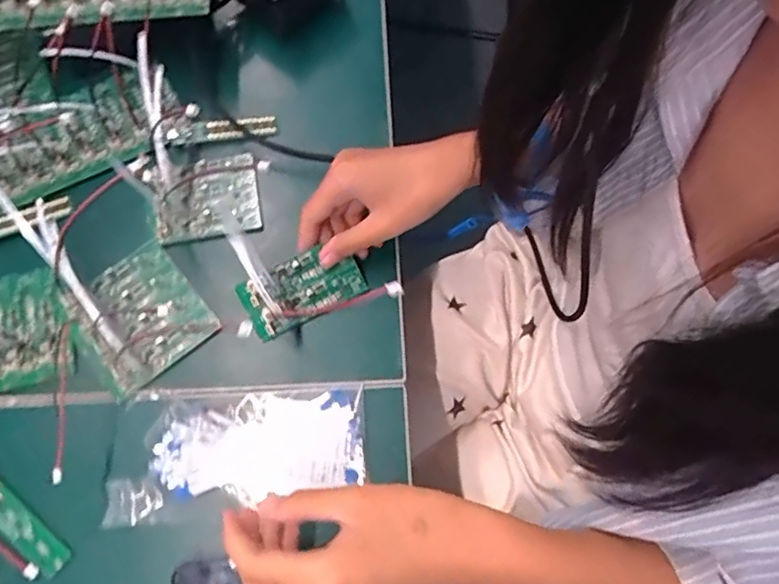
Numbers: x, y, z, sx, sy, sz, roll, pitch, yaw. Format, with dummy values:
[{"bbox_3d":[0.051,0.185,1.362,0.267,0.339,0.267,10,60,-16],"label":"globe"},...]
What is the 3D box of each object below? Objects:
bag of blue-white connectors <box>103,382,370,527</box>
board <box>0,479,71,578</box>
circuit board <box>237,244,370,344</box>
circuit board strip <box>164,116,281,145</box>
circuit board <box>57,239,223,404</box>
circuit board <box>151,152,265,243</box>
[{"bbox_3d":[-0.093,0.098,0.360,0.152,0.022,0.065,-8,69,-2],"label":"bag of blue-white connectors"},{"bbox_3d":[-0.234,0.142,0.354,0.085,0.008,0.020,36,73,14],"label":"board"},{"bbox_3d":[-0.061,-0.003,0.398,0.083,0.006,0.044,-27,96,-8],"label":"circuit board"},{"bbox_3d":[-0.134,-0.130,0.459,0.083,0.004,0.015,-10,90,-8],"label":"circuit board strip"},{"bbox_3d":[-0.177,0.015,0.400,0.082,0.015,0.087,-38,73,-13],"label":"circuit board"},{"bbox_3d":[-0.140,-0.073,0.436,0.076,0.013,0.063,-11,79,-15],"label":"circuit board"}]

